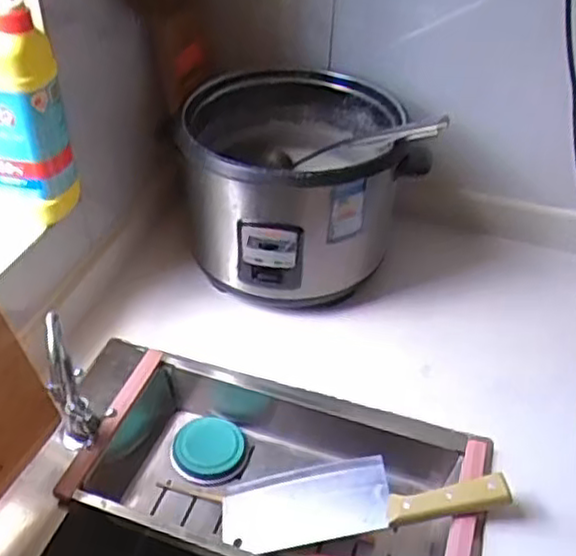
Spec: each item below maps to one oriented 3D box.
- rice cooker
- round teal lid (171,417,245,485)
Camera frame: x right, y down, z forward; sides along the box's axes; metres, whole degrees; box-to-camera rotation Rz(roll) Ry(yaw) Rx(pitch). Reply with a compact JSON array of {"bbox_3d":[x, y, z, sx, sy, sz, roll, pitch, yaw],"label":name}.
[{"bbox_3d":[0.015,-0.124,0.872,0.272,0.216,0.271,3,40,1],"label":"rice cooker"},{"bbox_3d":[-0.088,0.188,0.767,0.078,0.018,0.082,2,40,-1],"label":"round teal lid"}]

